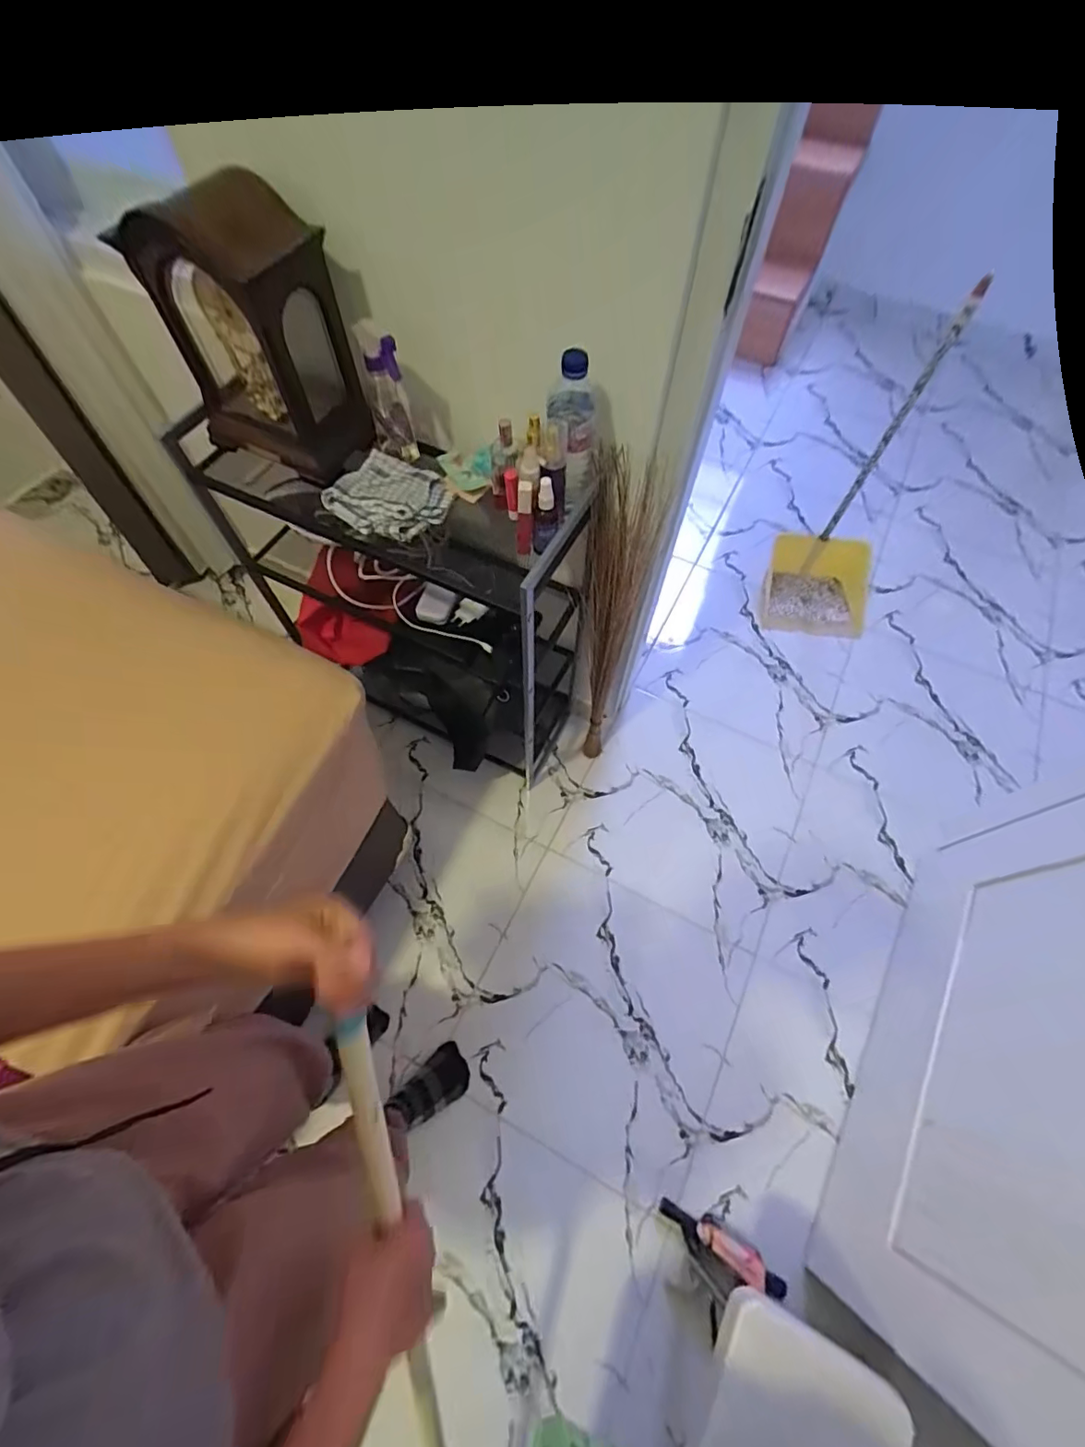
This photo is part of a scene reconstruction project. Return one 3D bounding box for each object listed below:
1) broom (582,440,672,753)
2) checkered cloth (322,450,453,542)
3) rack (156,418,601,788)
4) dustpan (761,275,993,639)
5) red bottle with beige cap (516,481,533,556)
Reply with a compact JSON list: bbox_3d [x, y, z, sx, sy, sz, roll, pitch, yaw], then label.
[{"bbox_3d":[0.119,-0.156,1.032,0.101,0.696,0.126,8,63,3],"label":"broom"},{"bbox_3d":[-0.218,-0.329,0.790,0.143,0.048,0.127,30,67,14],"label":"checkered cloth"},{"bbox_3d":[-0.244,-0.217,1.089,0.608,0.688,0.248,24,65,11],"label":"rack"},{"bbox_3d":[0.790,-0.521,1.272,0.279,0.705,0.247,11,64,6],"label":"dustpan"},{"bbox_3d":[-0.025,-0.278,0.746,0.023,0.121,0.015,-10,63,-6],"label":"red bottle with beige cap"}]

